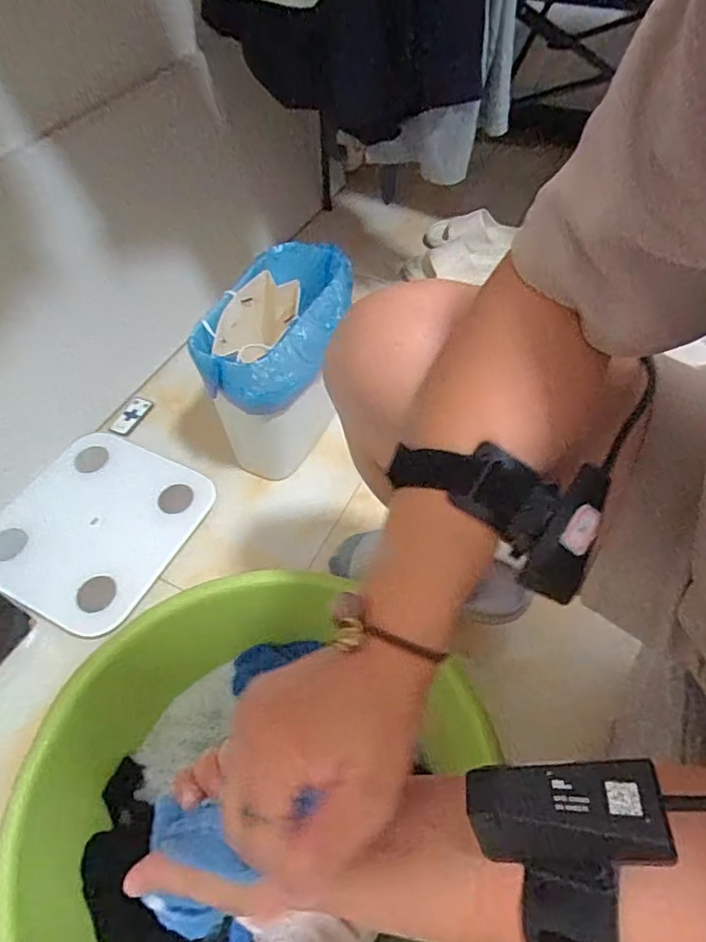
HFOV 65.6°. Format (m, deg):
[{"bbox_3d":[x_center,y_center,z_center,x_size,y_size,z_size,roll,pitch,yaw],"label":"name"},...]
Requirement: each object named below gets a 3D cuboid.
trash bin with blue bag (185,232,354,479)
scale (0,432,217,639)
[{"bbox_3d":[-0.108,-0.154,0.859,0.168,0.269,0.272,13,56,9],"label":"trash bin with blue bag"},{"bbox_3d":[-0.397,0.080,0.848,0.275,0.024,0.298,29,59,16],"label":"scale"}]

